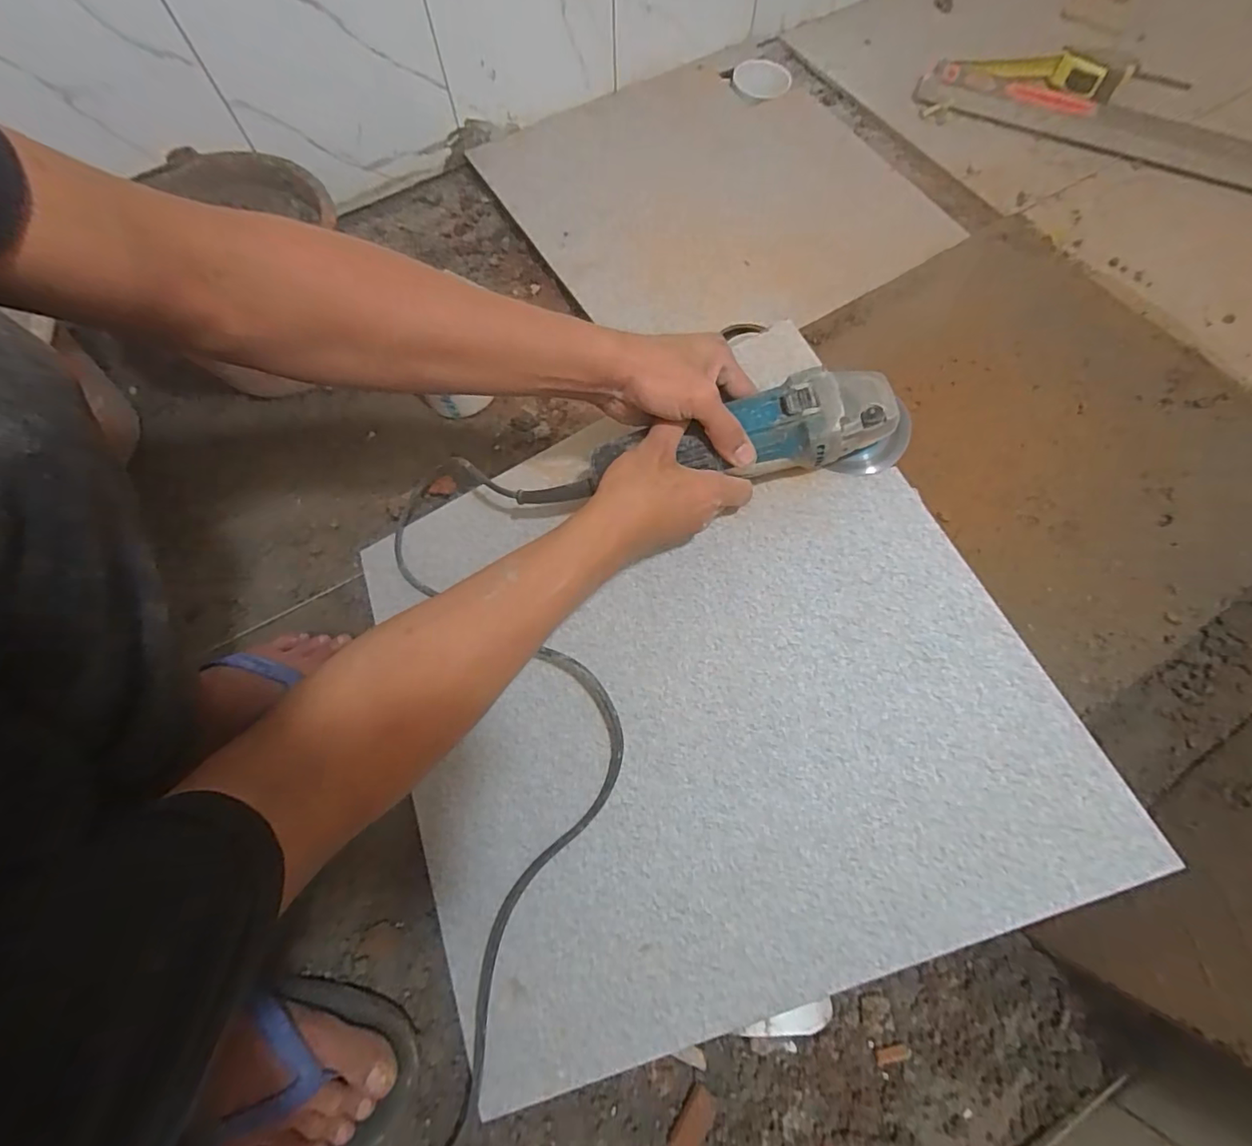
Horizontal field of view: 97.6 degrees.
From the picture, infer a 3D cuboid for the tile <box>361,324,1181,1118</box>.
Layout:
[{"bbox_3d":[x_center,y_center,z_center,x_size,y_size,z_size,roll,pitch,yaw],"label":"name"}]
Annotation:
[{"bbox_3d":[0.026,0.079,0.458,0.486,0.011,0.486,-26,67,8],"label":"tile"}]

